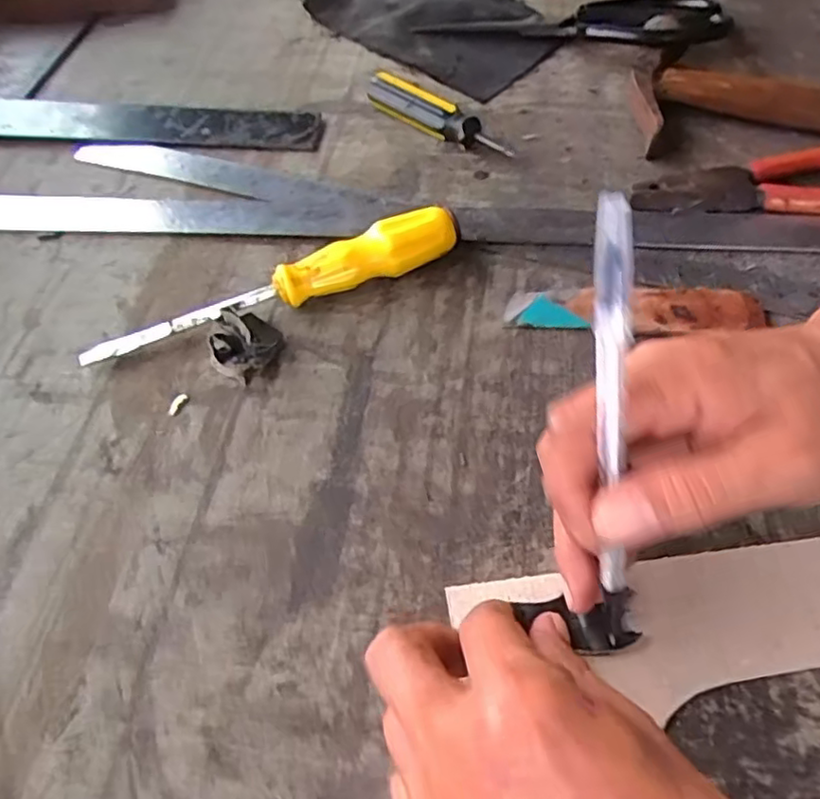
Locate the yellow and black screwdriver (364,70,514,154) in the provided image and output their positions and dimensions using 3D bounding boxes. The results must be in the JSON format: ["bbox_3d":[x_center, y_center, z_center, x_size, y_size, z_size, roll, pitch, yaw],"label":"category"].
[{"bbox_3d":[0.018,-0.181,0.417,0.106,0.022,0.017,31,63,20],"label":"yellow and black screwdriver"}]

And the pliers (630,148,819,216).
[{"bbox_3d":[0.211,-0.125,0.380,0.160,0.012,0.048,-7,57,-3],"label":"pliers"}]

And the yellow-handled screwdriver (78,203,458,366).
[{"bbox_3d":[-0.069,-0.059,0.340,0.199,0.028,0.023,-18,58,-10],"label":"yellow-handled screwdriver"}]

